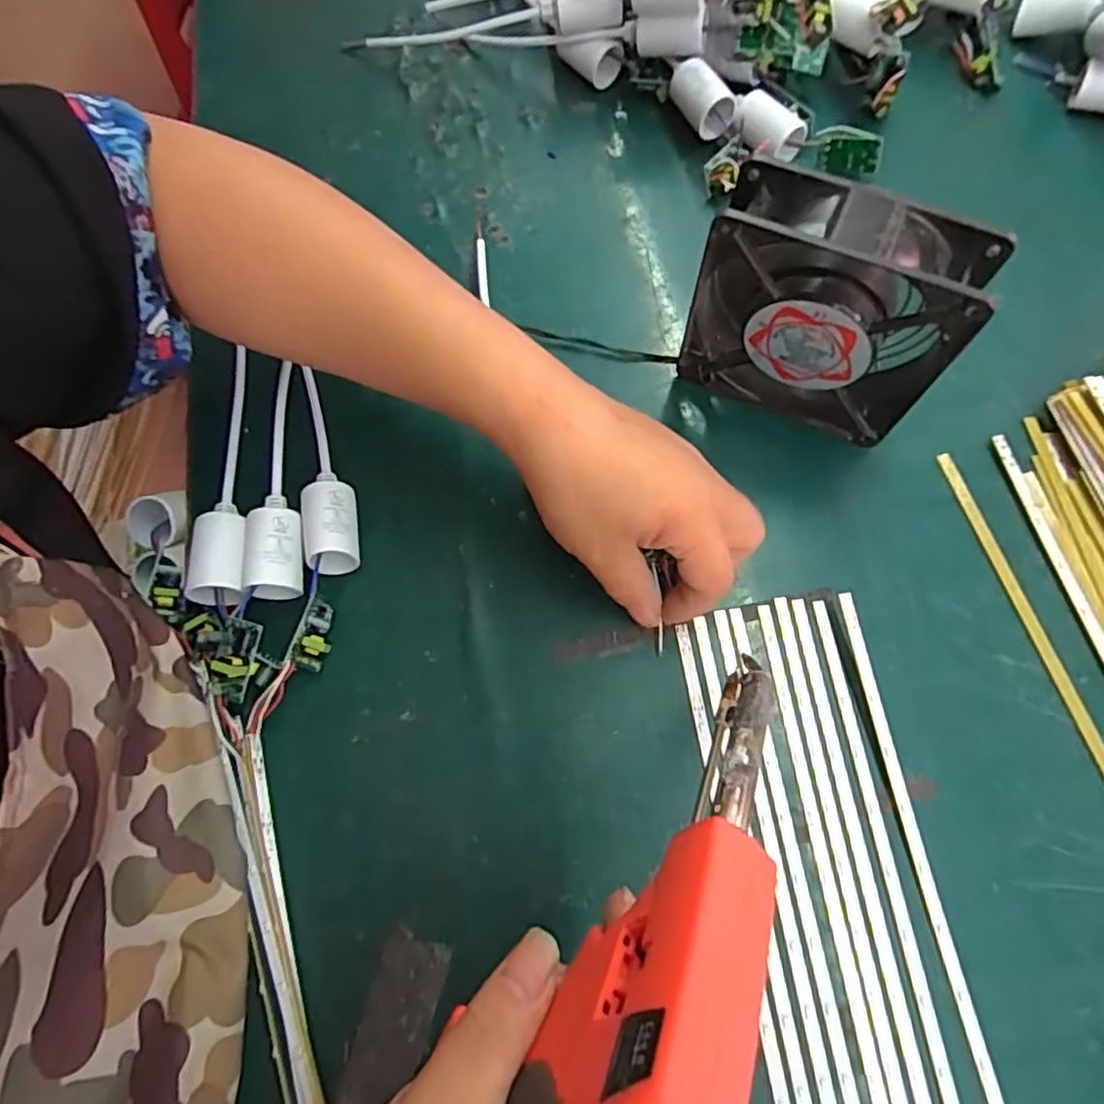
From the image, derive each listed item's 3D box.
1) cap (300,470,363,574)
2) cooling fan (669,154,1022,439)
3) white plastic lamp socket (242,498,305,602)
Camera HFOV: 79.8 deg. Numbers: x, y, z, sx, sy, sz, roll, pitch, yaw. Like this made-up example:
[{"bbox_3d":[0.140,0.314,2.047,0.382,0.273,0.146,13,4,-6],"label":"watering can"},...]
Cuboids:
[{"bbox_3d":[-0.115,-0.015,0.347,0.025,0.031,0.046,-8,71,-1],"label":"cap"},{"bbox_3d":[0.133,-0.115,0.328,0.119,0.122,0.039,25,74,10],"label":"cooling fan"},{"bbox_3d":[-0.144,-0.004,0.346,0.025,0.027,0.052,-8,71,-1],"label":"white plastic lamp socket"}]

